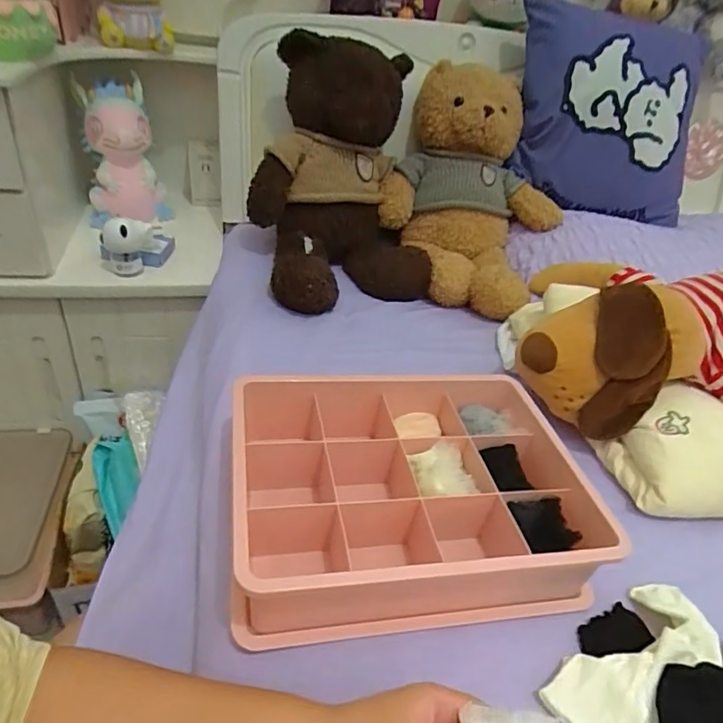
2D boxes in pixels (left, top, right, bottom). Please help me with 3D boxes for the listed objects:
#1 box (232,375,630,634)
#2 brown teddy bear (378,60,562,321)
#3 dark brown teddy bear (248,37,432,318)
[{"bbox_3d":[0.044,0.108,0.470,0.291,0.083,0.221,-1,36,-12],"label":"box"},{"bbox_3d":[0.176,-0.268,0.841,0.278,0.283,0.272,15,36,10],"label":"brown teddy bear"},{"bbox_3d":[-0.029,-0.267,0.782,0.253,0.311,0.298,-5,37,-18],"label":"dark brown teddy bear"}]

